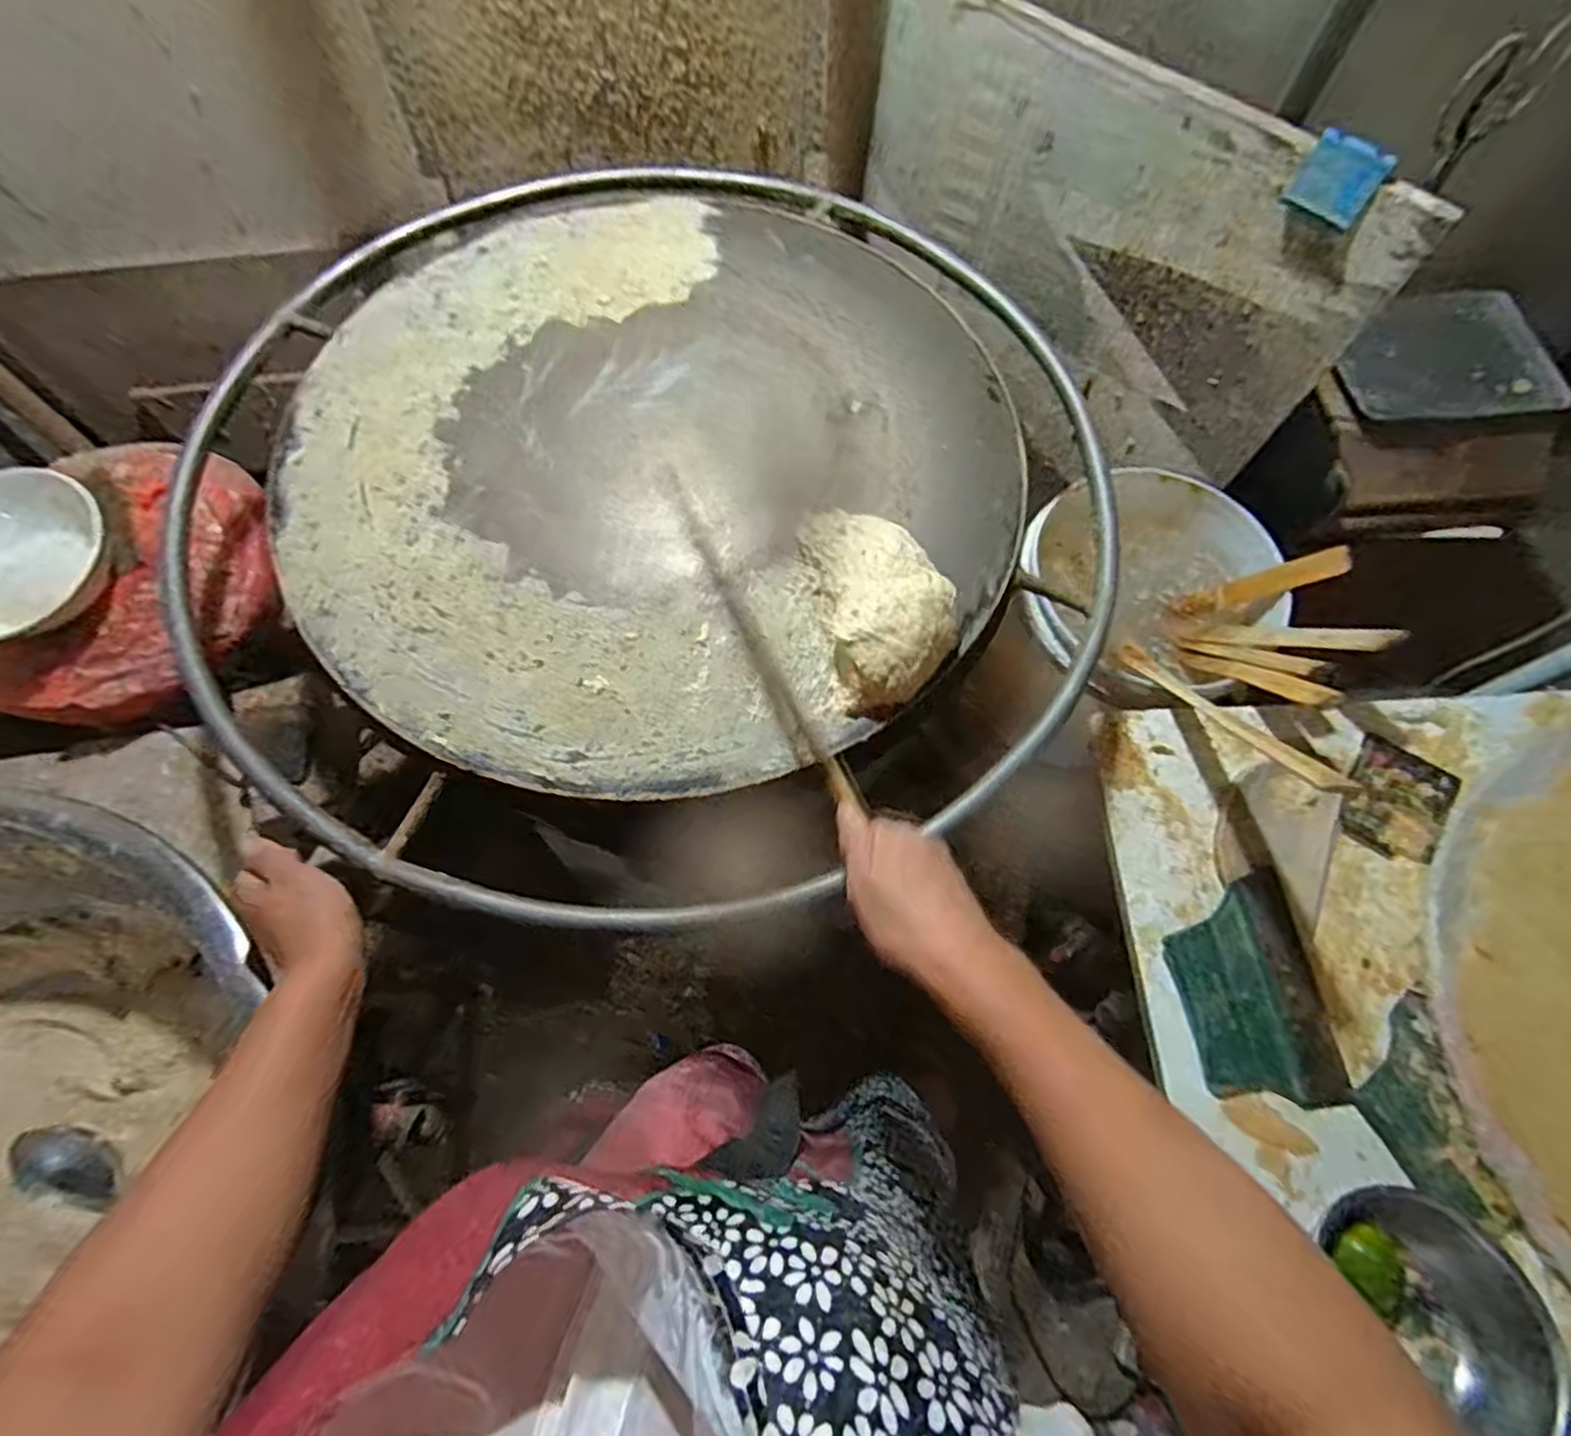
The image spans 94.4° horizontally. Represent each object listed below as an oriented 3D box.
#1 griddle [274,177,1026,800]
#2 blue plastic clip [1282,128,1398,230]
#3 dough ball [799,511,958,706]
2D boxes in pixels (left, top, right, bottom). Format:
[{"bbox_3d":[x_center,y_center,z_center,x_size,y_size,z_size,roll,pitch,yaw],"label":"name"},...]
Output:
[{"bbox_3d":[-0.117,-0.255,0.636,0.596,0.054,0.635,0,65,-1],"label":"griddle"},{"bbox_3d":[0.497,-0.484,0.655,0.066,0.054,0.022,38,70,15],"label":"blue plastic clip"},{"bbox_3d":[0.076,-0.097,0.554,0.091,0.044,0.160,-12,66,-7],"label":"dough ball"}]

